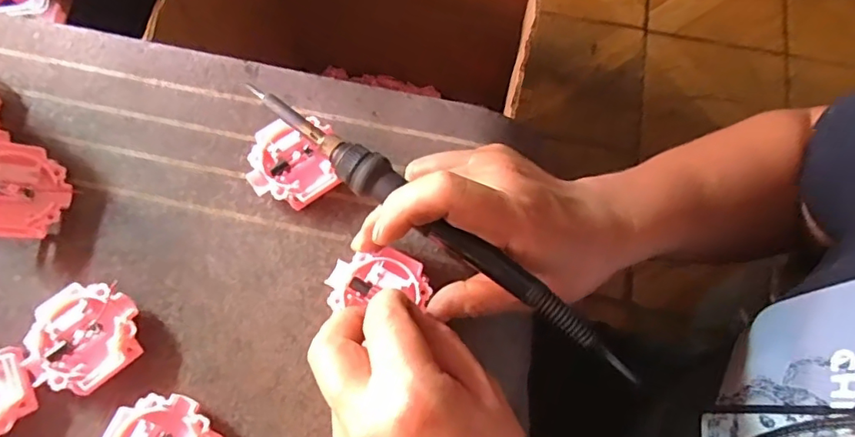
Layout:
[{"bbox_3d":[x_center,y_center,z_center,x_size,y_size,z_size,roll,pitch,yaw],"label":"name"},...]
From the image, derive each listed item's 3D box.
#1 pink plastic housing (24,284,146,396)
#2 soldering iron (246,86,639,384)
[{"bbox_3d":[-0.177,0.062,0.284,0.053,0.016,0.051,0,71,-1],"label":"pink plastic housing"},{"bbox_3d":[0.001,0.003,0.265,0.228,0.021,0.018,36,74,12],"label":"soldering iron"}]

